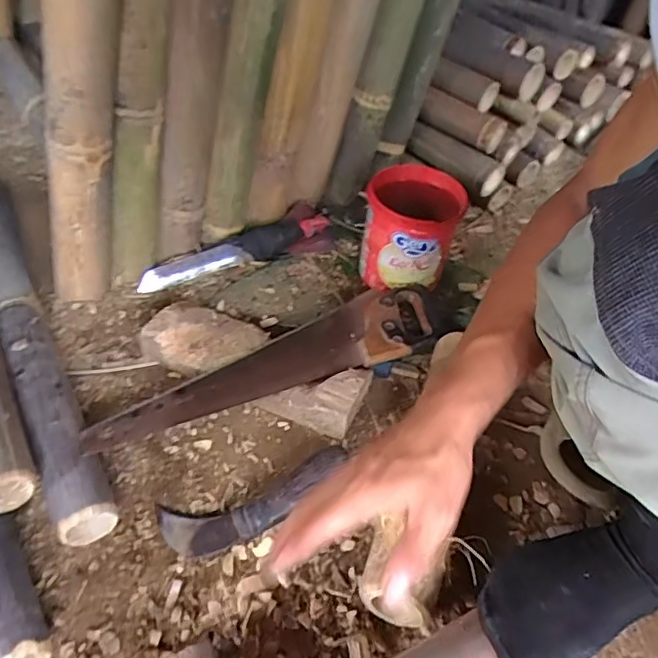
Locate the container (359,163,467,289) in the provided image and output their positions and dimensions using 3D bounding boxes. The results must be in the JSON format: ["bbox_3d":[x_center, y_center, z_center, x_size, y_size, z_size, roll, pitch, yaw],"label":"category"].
[{"bbox_3d":[0.123,-0.148,0.879,0.136,0.152,0.142,15,47,9],"label":"container"}]

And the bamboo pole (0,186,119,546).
[{"bbox_3d":[-0.406,-0.012,0.757,0.063,0.081,0.642,-21,52,-23],"label":"bamboo pole"}]

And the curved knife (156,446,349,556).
[{"bbox_3d":[-0.080,0.191,0.635,0.214,0.031,0.068,-24,52,-9],"label":"curved knife"}]

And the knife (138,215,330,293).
[{"bbox_3d":[-0.146,-0.125,0.909,0.316,0.048,0.048,-19,51,-22],"label":"knife"}]

